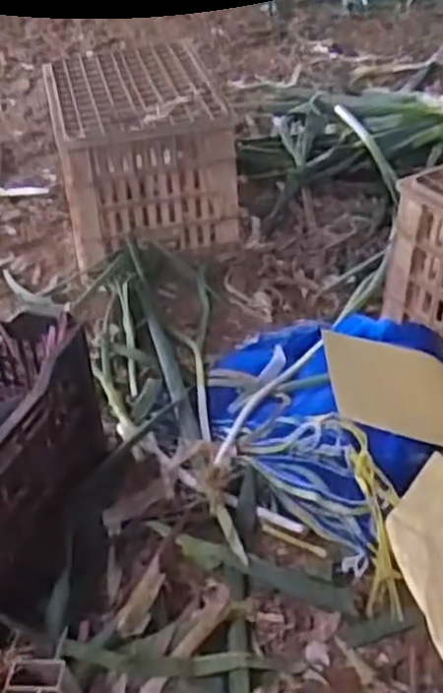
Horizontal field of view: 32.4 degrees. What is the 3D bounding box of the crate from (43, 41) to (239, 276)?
[{"bbox_3d":[-0.190,-0.434,1.656,0.337,0.265,0.467,-12,40,-13],"label":"crate"}]

